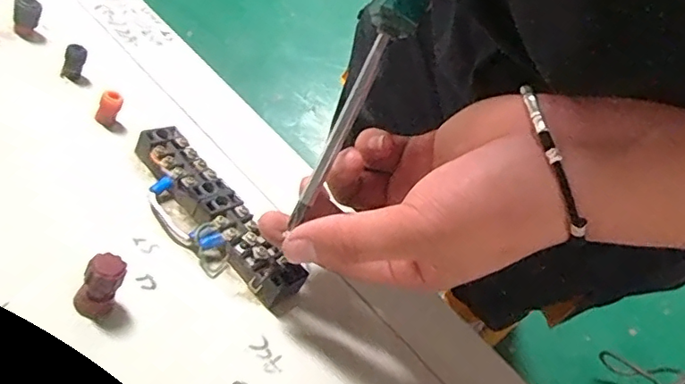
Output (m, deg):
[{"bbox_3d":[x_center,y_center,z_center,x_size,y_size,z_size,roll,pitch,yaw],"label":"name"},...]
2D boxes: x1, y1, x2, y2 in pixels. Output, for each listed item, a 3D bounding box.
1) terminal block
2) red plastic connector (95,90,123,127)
[{"bbox_3d":[-0.065,0.010,0.280,0.025,0.014,0.121,-39,70,-13],"label":"terminal block"},{"bbox_3d":[-0.131,-0.046,0.300,0.009,0.008,0.022,40,114,16],"label":"red plastic connector"}]

